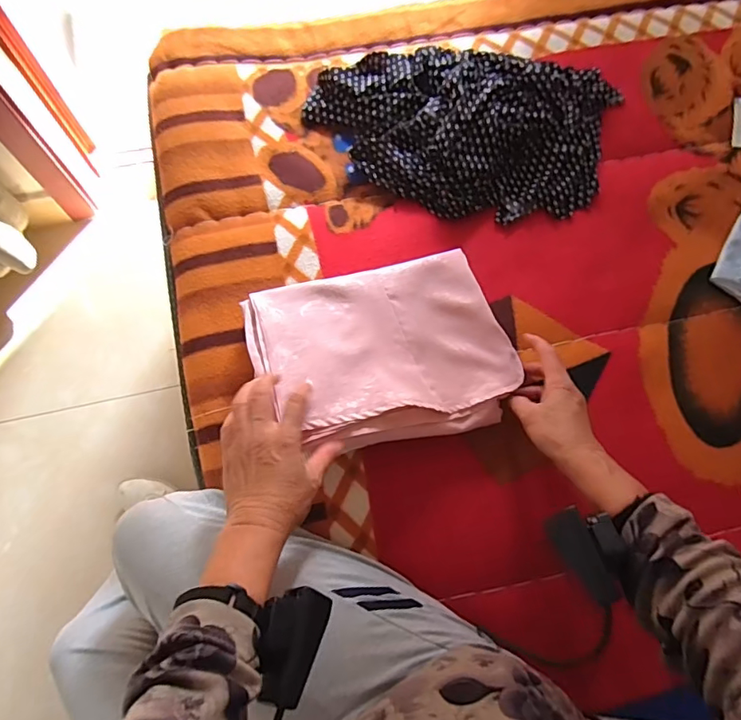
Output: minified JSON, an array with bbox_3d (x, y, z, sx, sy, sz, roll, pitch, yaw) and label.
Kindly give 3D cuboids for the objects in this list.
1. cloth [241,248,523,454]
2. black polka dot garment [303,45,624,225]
[{"bbox_3d":[0.013,-0.012,0.517,0.253,0.046,0.192,-15,71,-5],"label":"cloth"},{"bbox_3d":[0.113,-0.311,0.632,0.387,0.059,0.263,14,73,1],"label":"black polka dot garment"}]

